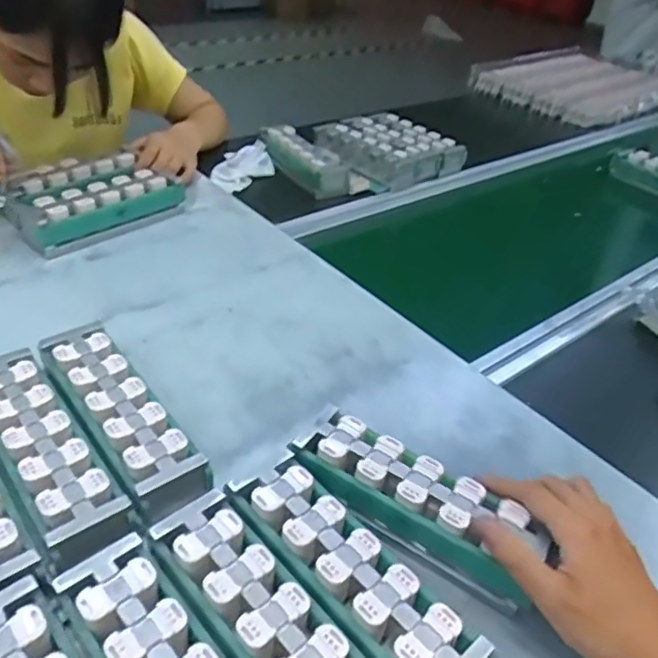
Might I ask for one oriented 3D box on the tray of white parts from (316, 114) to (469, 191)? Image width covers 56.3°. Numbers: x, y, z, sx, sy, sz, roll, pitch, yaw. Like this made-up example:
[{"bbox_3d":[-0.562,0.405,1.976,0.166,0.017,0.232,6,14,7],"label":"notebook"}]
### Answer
[{"bbox_3d":[0.101,-0.313,1.060,0.184,0.042,0.200,-27,48,-33],"label":"tray of white parts"}]

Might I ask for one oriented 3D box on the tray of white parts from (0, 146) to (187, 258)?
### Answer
[{"bbox_3d":[-0.300,-0.161,0.761,0.137,0.056,0.193,31,46,29],"label":"tray of white parts"}]

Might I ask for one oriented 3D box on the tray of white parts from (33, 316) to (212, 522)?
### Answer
[{"bbox_3d":[-0.163,0.072,0.485,0.056,0.052,0.199,-25,47,-31],"label":"tray of white parts"}]

